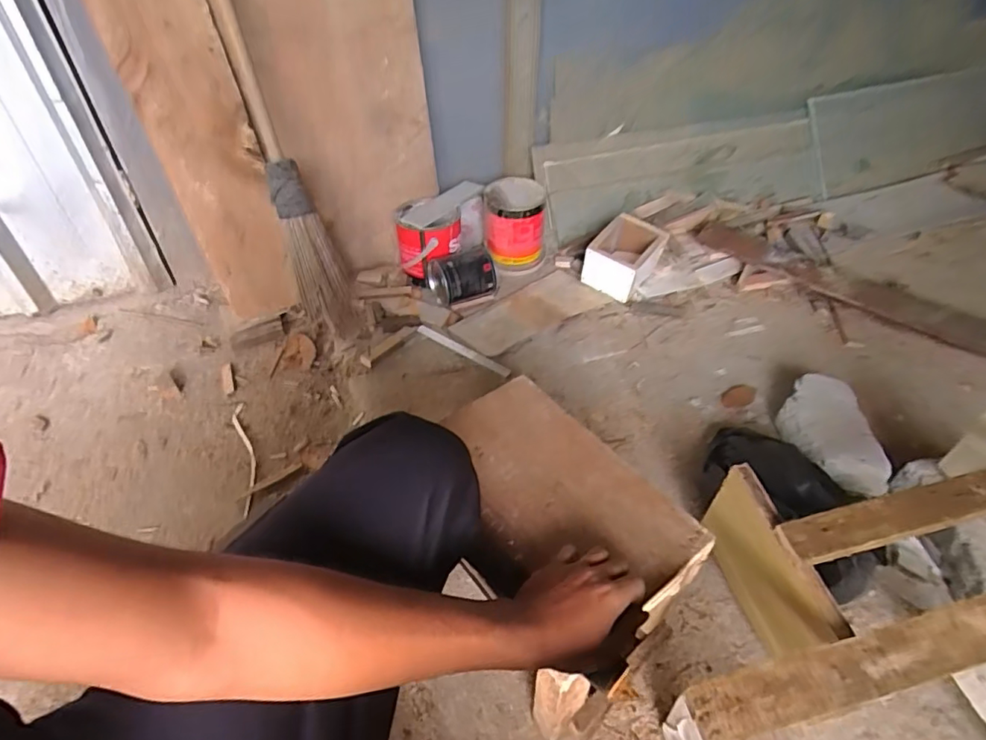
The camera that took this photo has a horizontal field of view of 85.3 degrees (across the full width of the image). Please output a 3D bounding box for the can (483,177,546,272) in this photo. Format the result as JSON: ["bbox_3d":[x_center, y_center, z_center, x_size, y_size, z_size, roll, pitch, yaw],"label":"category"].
[{"bbox_3d":[0.054,-0.363,1.341,0.148,0.168,0.181,1,43,0],"label":"can"}]

